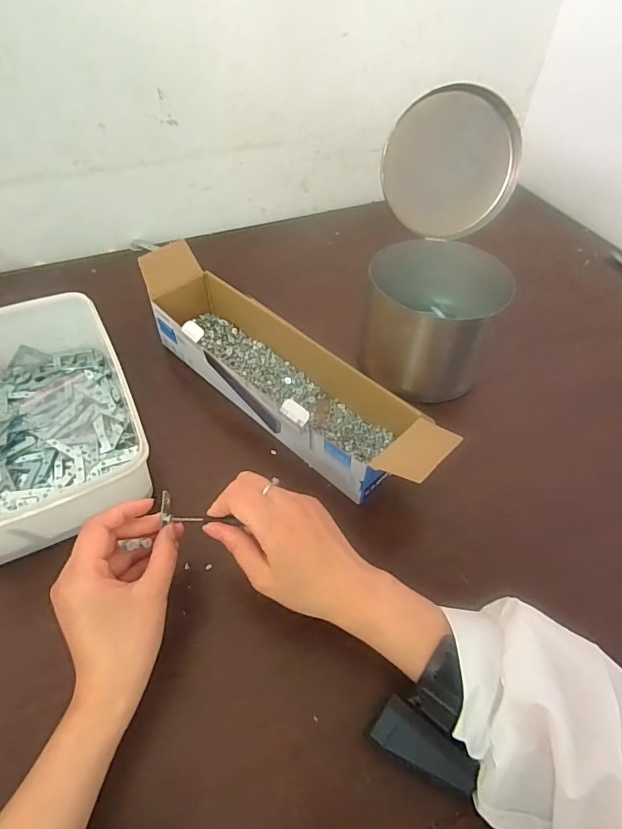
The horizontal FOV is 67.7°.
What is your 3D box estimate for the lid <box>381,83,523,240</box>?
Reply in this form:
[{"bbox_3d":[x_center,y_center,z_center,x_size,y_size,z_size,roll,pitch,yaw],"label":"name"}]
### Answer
[{"bbox_3d":[0.158,-0.282,0.526,0.150,0.147,0.013,-8,23,3],"label":"lid"}]

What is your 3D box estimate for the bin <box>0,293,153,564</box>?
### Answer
[{"bbox_3d":[-0.274,0.002,0.462,0.177,0.084,0.281,-22,53,-20],"label":"bin"}]

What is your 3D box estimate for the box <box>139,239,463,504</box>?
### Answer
[{"bbox_3d":[-0.034,-0.050,0.495,0.394,0.095,0.096,37,57,26],"label":"box"}]

